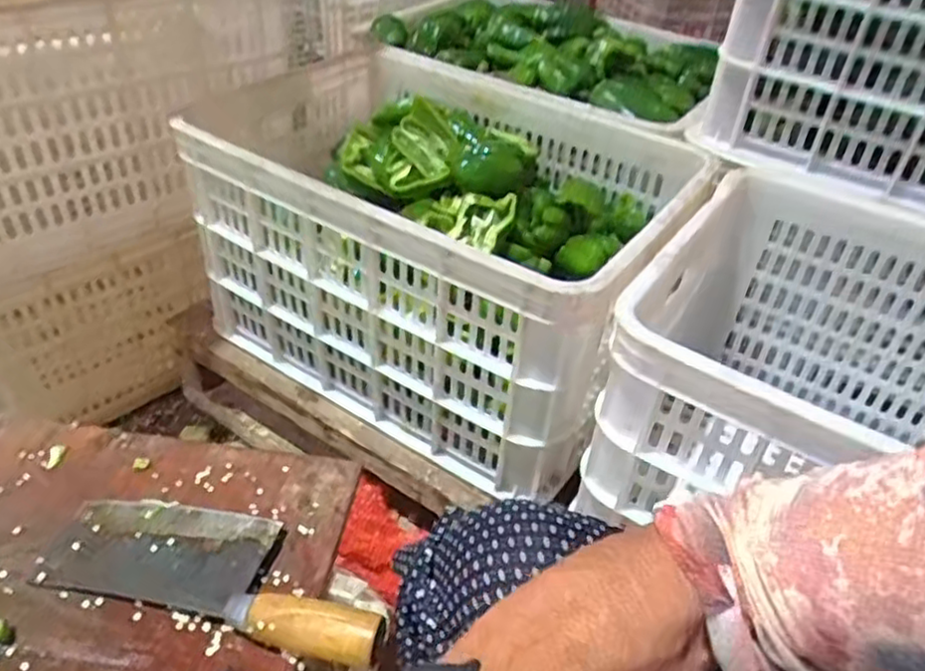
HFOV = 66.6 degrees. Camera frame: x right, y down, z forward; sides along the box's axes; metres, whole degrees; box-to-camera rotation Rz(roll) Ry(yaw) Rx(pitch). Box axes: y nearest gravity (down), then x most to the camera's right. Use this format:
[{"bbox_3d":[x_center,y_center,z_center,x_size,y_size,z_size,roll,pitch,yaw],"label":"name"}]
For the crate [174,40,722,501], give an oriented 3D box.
[{"bbox_3d":[-0.027,-0.117,0.855,0.555,0.274,0.372,27,45,26],"label":"crate"}]

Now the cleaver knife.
[{"bbox_3d":[-0.161,0.150,0.471,0.241,0.033,0.086,12,40,10],"label":"cleaver knife"}]

